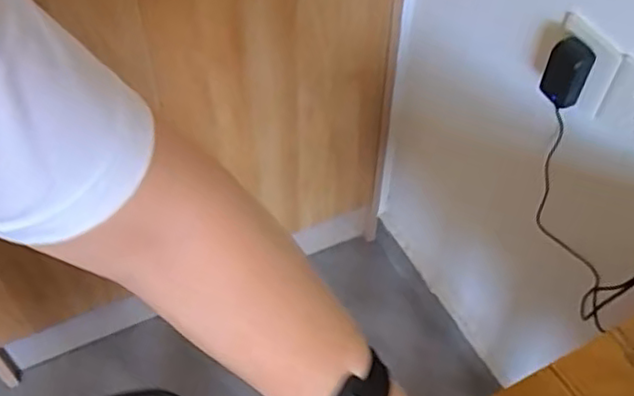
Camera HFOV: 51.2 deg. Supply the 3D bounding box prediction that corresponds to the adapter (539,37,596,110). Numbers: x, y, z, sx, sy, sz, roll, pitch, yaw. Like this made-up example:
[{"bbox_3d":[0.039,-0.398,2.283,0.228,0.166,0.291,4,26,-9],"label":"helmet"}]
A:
[{"bbox_3d":[0.278,-0.138,0.737,0.034,0.073,0.038,-22,53,-18],"label":"adapter"}]

